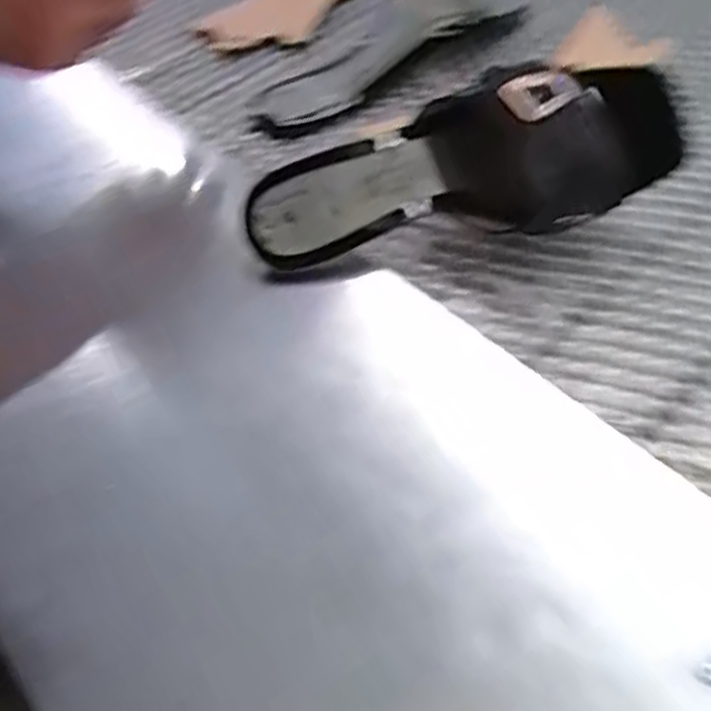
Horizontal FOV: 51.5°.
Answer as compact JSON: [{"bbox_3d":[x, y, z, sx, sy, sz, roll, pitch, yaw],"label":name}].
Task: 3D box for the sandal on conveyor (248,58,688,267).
[{"bbox_3d":[0.055,-0.101,0.402,0.224,0.090,0.068,-9,52,-3],"label":"sandal on conveyor"}]

